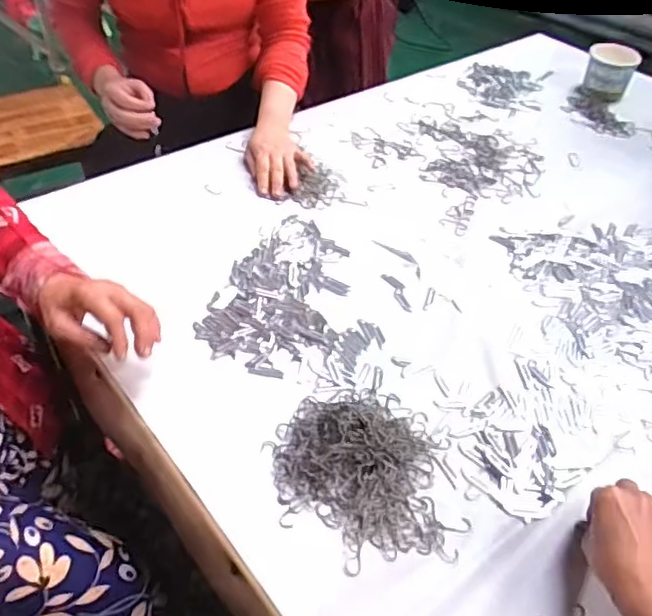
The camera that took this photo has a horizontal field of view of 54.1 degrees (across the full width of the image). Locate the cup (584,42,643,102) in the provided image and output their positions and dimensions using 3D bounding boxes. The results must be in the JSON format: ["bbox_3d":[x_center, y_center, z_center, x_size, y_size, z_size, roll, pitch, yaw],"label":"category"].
[{"bbox_3d":[0.531,-0.441,1.192,0.091,0.076,0.078,20,48,18],"label":"cup"}]

